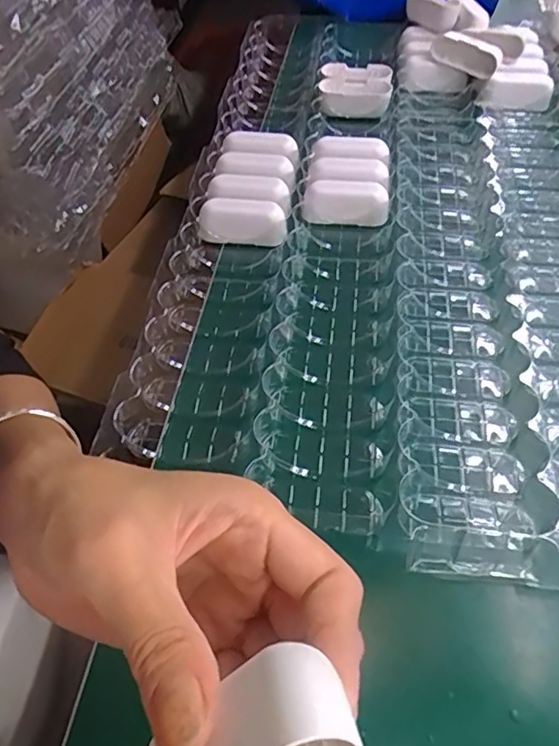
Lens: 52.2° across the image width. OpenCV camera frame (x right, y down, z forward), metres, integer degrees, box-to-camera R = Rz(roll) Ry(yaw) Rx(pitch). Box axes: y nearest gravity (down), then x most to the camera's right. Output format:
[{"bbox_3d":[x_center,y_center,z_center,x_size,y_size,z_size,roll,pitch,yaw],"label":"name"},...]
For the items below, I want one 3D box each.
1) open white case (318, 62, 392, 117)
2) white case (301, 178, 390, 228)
[{"bbox_3d":[0.071,-0.266,0.535,0.065,0.023,0.068,6,52,6],"label":"open white case"},{"bbox_3d":[0.050,-0.126,0.435,0.063,0.030,0.019,9,52,9],"label":"white case"}]

